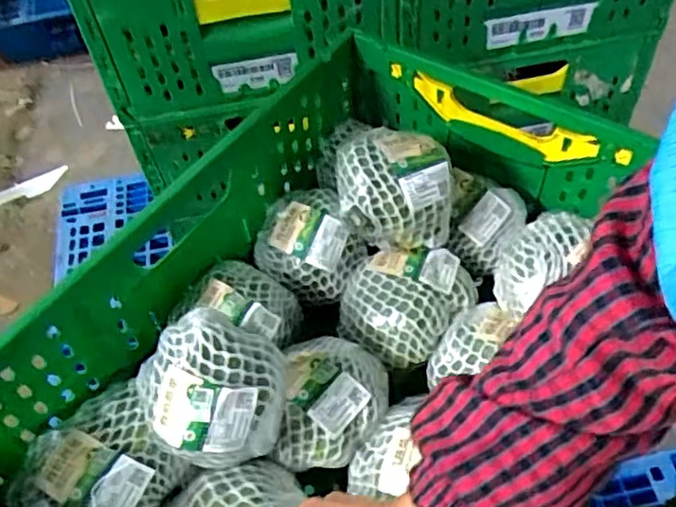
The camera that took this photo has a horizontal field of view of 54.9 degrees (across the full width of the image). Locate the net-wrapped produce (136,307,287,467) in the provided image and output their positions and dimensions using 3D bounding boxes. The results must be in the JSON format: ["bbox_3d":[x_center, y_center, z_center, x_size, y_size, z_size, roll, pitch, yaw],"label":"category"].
[{"bbox_3d":[-0.103,0.113,0.547,0.114,0.087,0.109,-2,52,2],"label":"net-wrapped produce"}]

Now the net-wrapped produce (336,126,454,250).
[{"bbox_3d":[0.059,-0.067,0.674,0.116,0.092,0.109,-3,52,2],"label":"net-wrapped produce"}]

